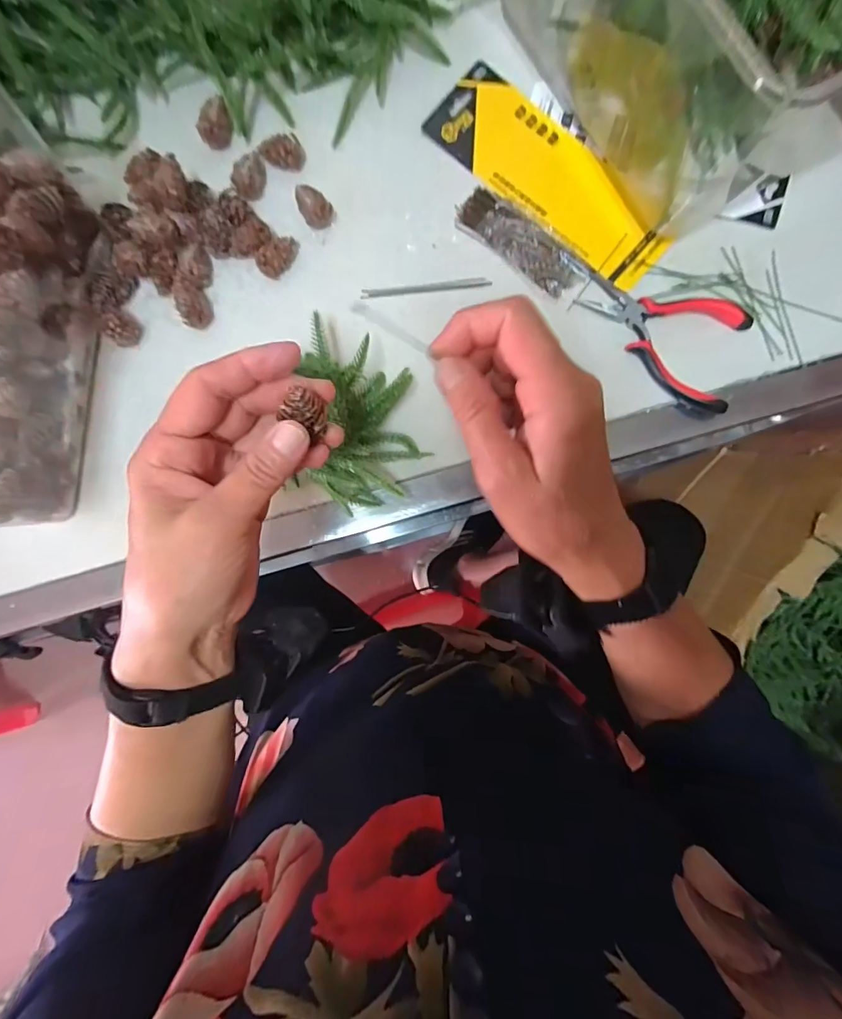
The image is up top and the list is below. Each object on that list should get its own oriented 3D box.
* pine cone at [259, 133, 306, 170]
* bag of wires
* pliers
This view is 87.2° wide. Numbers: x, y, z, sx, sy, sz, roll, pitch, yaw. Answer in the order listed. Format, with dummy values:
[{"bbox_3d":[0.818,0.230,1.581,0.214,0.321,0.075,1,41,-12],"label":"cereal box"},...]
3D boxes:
[{"bbox_3d":[-0.113,-0.291,0.363,0.033,0.022,0.018,-14,86,0],"label":"pine cone"},{"bbox_3d":[0.081,-0.218,0.357,0.116,0.011,0.044,40,88,4],"label":"bag of wires"},{"bbox_3d":[0.198,-0.145,0.346,0.138,0.014,0.079,44,88,4],"label":"pliers"}]

